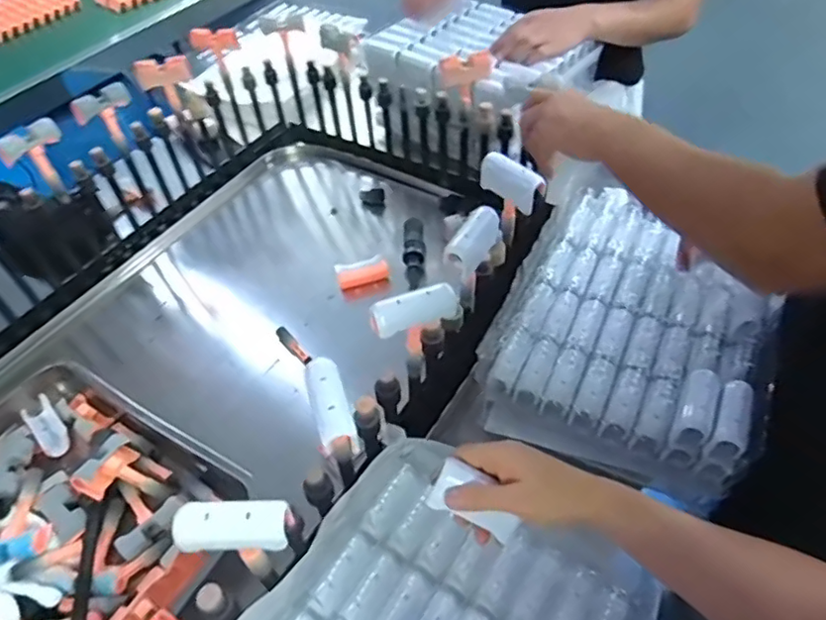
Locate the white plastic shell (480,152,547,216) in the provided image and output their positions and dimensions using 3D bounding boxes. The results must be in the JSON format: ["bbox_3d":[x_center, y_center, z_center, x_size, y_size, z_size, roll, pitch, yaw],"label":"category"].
[{"bbox_3d":[0.112,-0.146,0.671,0.081,0.050,0.020,33,58,29],"label":"white plastic shell"}]

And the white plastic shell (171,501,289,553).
[{"bbox_3d":[-0.126,0.151,0.408,0.075,0.023,0.030,-4,47,1],"label":"white plastic shell"}]

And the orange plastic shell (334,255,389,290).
[{"bbox_3d":[-0.080,-0.060,0.922,0.080,0.033,0.032,-9,48,-5],"label":"orange plastic shell"}]

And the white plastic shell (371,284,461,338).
[{"bbox_3d":[0.002,-0.001,0.534,0.078,0.027,0.024,-16,49,-10],"label":"white plastic shell"}]

